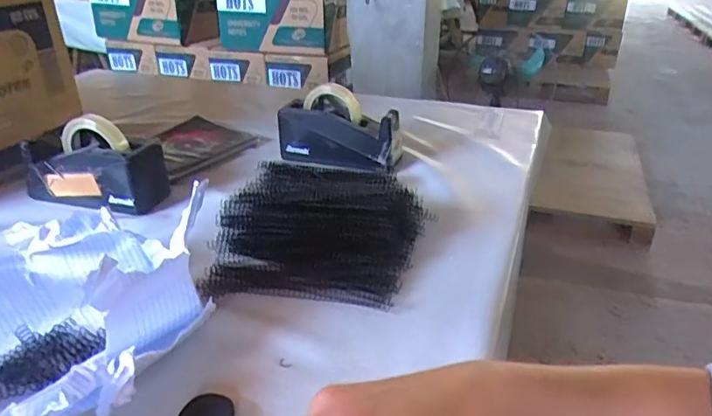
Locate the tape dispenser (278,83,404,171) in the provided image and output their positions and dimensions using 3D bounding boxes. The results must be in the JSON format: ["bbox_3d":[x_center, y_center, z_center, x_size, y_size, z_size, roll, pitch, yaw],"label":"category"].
[{"bbox_3d":[-0.022,-0.136,0.908,0.202,0.126,0.100,12,31,20],"label":"tape dispenser"}]

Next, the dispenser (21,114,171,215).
[{"bbox_3d":[-0.384,-0.069,0.774,0.194,0.117,0.083,8,30,15],"label":"dispenser"}]

